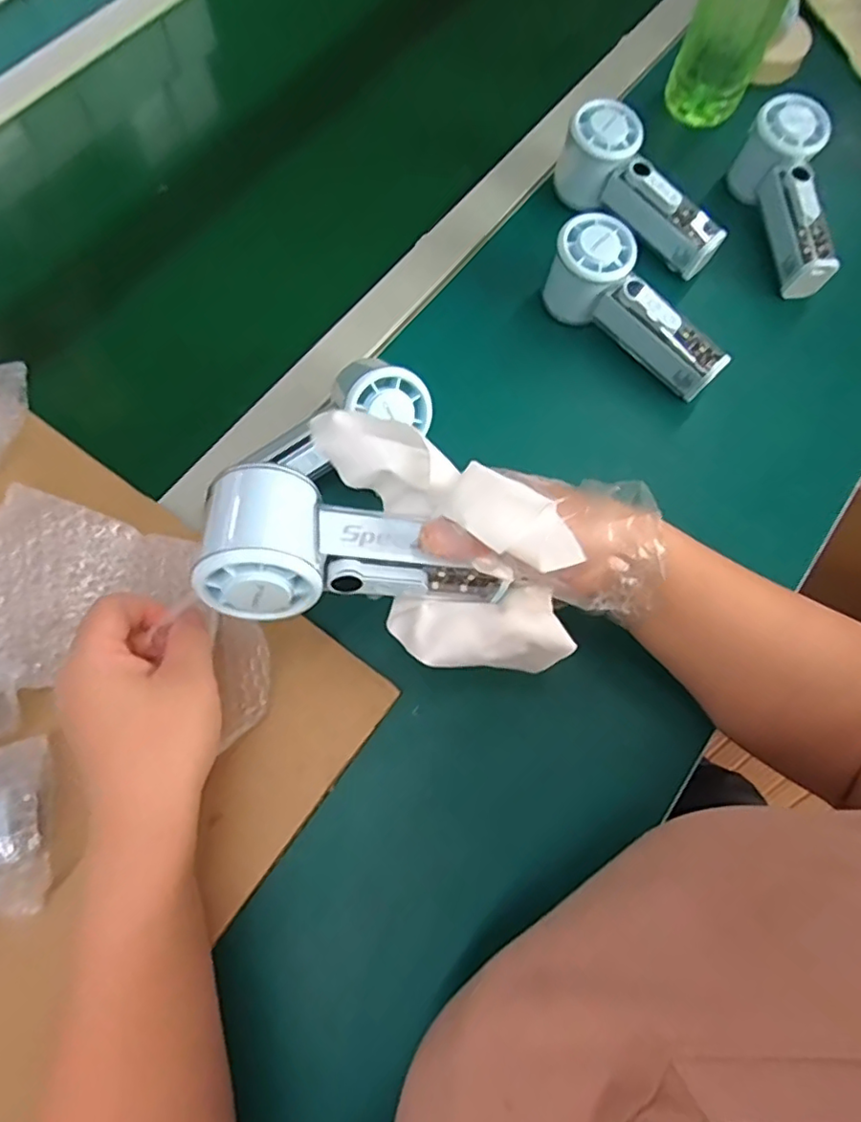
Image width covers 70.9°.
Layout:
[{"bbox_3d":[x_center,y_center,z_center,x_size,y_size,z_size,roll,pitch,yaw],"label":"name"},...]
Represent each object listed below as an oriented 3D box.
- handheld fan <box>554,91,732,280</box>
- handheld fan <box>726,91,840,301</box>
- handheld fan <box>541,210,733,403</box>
[{"bbox_3d":[0.174,-0.301,0.485,0.151,0.056,0.052,40,75,13],"label":"handheld fan"},{"bbox_3d":[0.294,-0.294,0.489,0.053,0.057,0.151,-4,71,-2],"label":"handheld fan"},{"bbox_3d":[0.153,-0.188,0.459,0.154,0.061,0.052,44,76,0],"label":"handheld fan"}]

